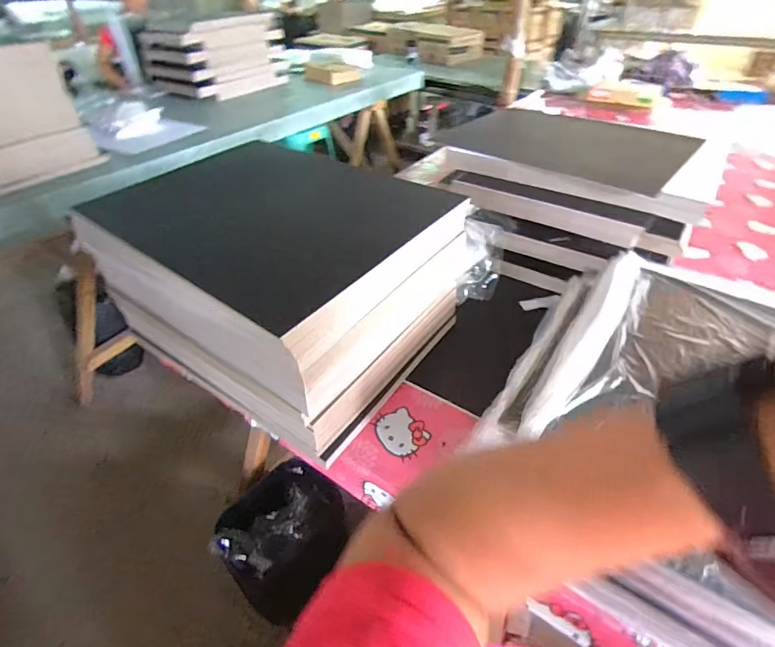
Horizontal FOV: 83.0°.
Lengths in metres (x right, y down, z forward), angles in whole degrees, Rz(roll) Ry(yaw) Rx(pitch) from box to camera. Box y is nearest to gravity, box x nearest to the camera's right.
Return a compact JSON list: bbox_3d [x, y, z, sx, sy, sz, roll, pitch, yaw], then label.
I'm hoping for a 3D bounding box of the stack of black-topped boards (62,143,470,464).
[{"bbox_3d":[-0.169,-0.070,0.756,0.459,0.303,0.384,25,46,27],"label":"stack of black-topped boards"}]

